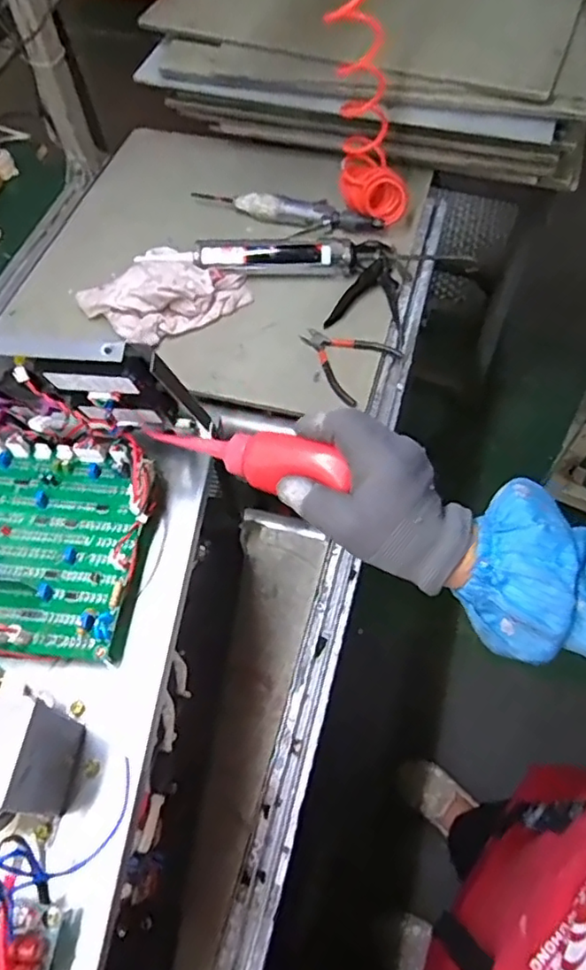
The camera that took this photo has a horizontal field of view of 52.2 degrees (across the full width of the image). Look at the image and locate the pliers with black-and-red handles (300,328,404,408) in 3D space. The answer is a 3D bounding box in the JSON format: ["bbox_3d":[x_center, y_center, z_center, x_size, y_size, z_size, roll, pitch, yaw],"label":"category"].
[{"bbox_3d":[0.070,-0.186,0.863,0.135,0.009,0.115,36,68,21],"label":"pliers with black-and-red handles"}]

